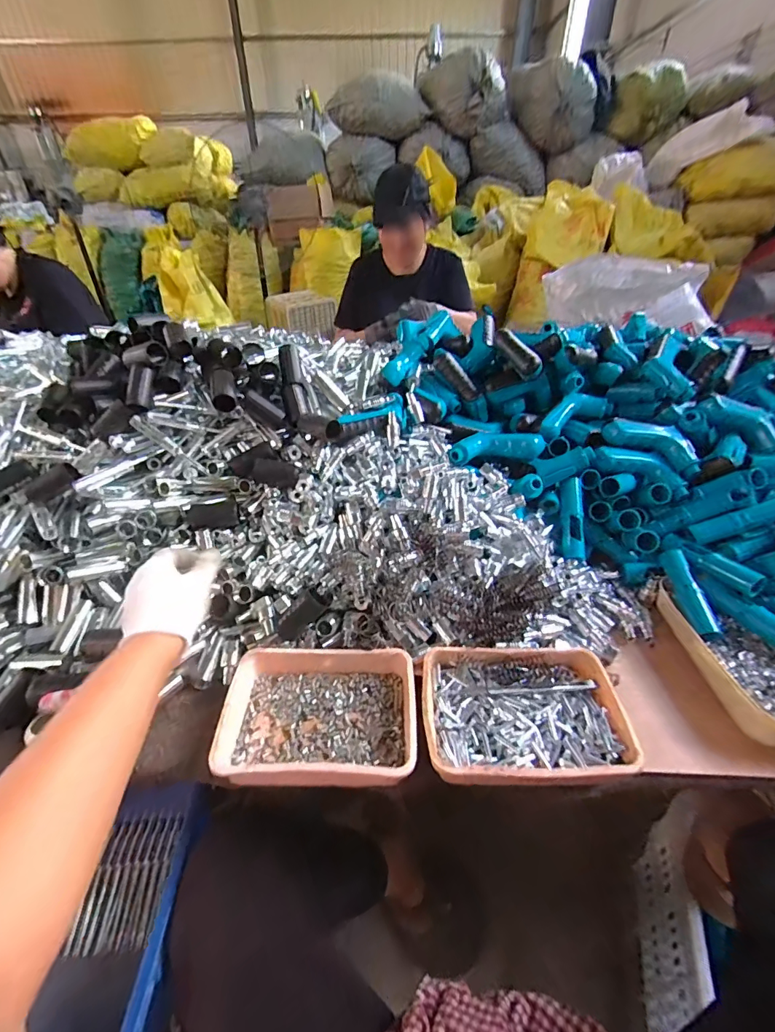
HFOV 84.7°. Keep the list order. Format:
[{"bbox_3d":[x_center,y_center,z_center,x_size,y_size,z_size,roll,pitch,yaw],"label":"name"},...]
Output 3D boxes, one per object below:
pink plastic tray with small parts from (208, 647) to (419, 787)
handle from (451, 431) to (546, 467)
[{"bbox_3d":[-0.073,0.213,0.469,0.207,0.041,0.150,0,36,0],"label":"pink plastic tray with small parts"},{"bbox_3d":[0.168,-0.108,0.659,0.144,0.035,0.046,-3,36,-3],"label":"handle"}]

